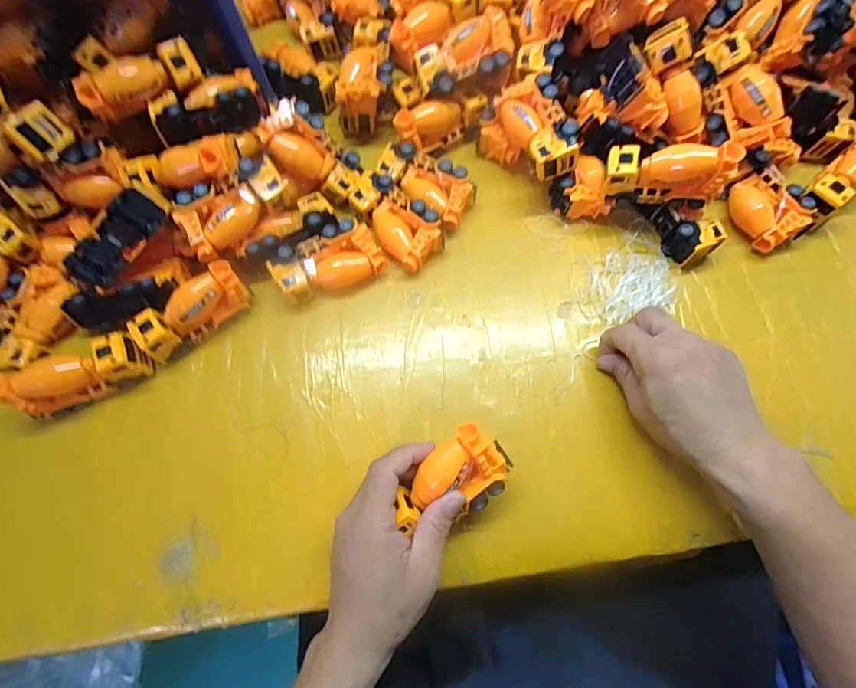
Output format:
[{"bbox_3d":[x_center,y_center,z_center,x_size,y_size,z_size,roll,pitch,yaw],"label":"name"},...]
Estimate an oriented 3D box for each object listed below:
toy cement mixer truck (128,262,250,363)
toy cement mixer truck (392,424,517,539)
[{"bbox_3d":[-0.217,-0.028,0.407,0.103,0.057,0.036,-37,75,-11],"label":"toy cement mixer truck"},{"bbox_3d":[0.019,0.101,0.319,0.092,0.037,0.050,-35,69,-12],"label":"toy cement mixer truck"}]

